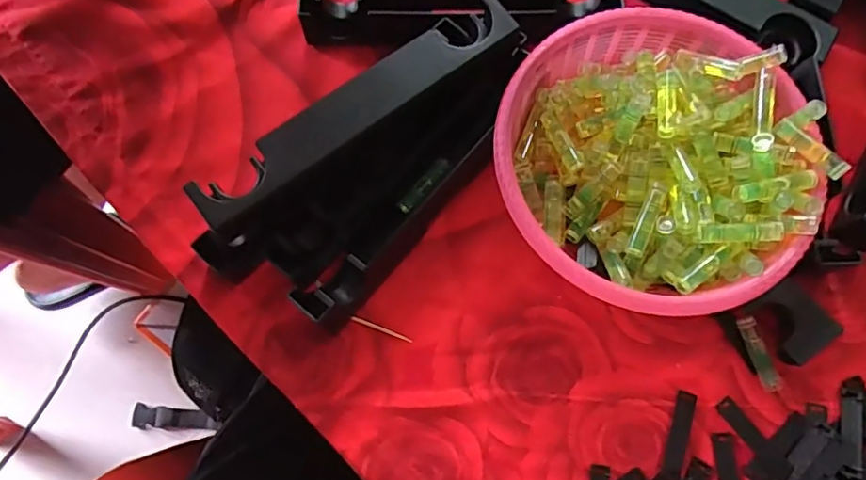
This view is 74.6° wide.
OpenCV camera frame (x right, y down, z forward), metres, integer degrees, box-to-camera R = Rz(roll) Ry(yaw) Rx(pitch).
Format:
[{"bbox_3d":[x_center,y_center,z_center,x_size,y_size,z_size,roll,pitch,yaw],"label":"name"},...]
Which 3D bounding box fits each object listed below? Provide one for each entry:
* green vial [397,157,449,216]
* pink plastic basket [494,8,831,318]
[{"bbox_3d":[-0.005,-0.032,0.334,0.007,0.008,0.041,40,78,10],"label":"green vial"},{"bbox_3d":[0.120,-0.045,0.322,0.163,0.054,0.164,0,74,-1],"label":"pink plastic basket"}]

